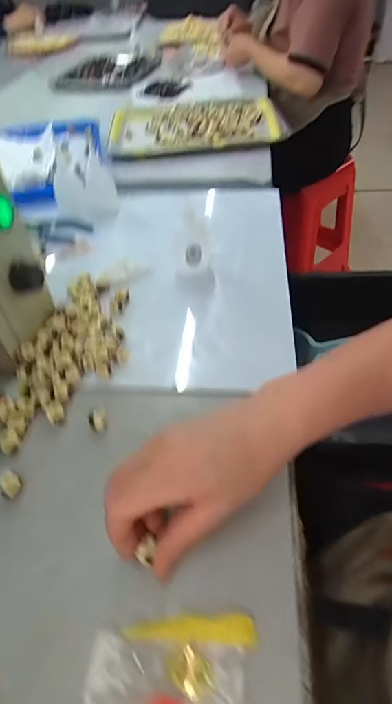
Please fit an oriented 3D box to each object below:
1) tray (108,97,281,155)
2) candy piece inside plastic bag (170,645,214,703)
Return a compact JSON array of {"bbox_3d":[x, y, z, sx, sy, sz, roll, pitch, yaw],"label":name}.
[{"bbox_3d":[-0.006,-0.464,0.814,0.326,0.038,0.218,-5,46,1],"label":"tray"},{"bbox_3d":[-0.002,0.184,0.231,0.025,0.004,0.019,27,53,23],"label":"candy piece inside plastic bag"}]

